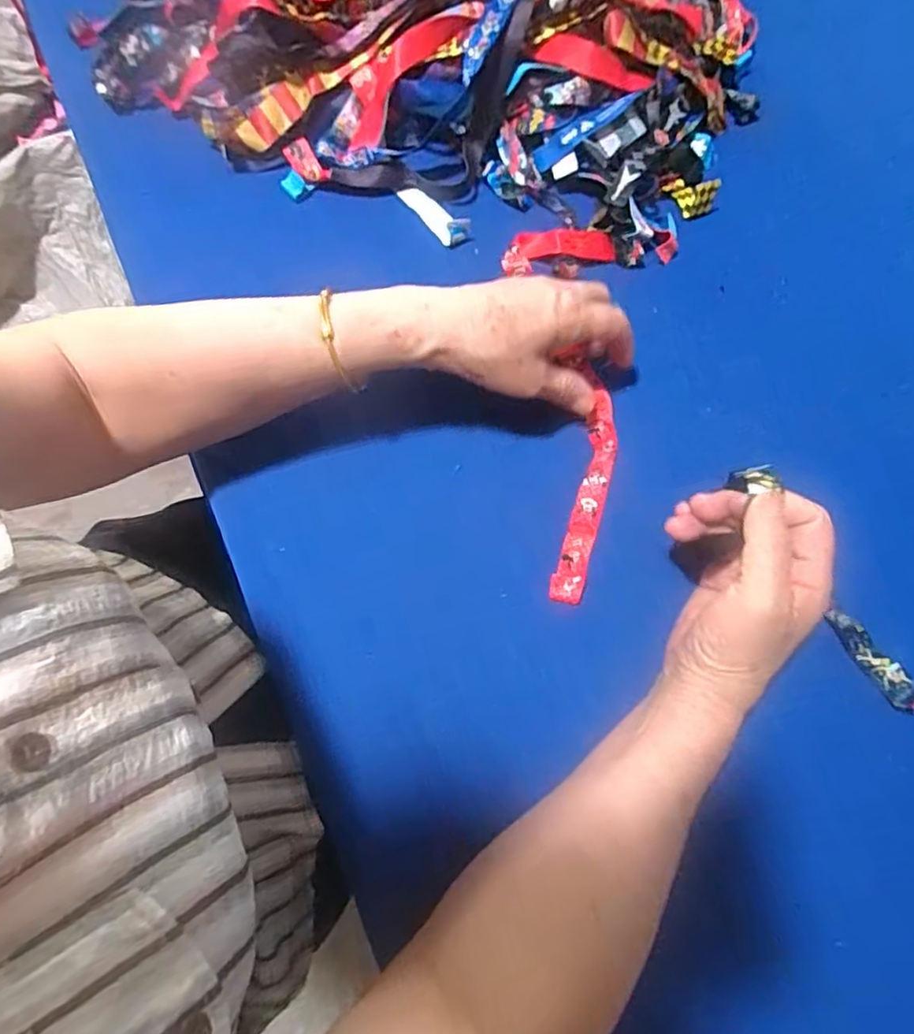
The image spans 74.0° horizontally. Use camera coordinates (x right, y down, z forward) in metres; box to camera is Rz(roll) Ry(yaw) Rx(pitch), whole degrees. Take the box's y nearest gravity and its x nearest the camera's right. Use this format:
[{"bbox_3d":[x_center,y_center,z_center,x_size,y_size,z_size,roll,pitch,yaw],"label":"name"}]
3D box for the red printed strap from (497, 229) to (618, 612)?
[{"bbox_3d":[0.088,-0.086,0.452,0.085,0.013,0.296,-2,74,-2],"label":"red printed strap"}]

